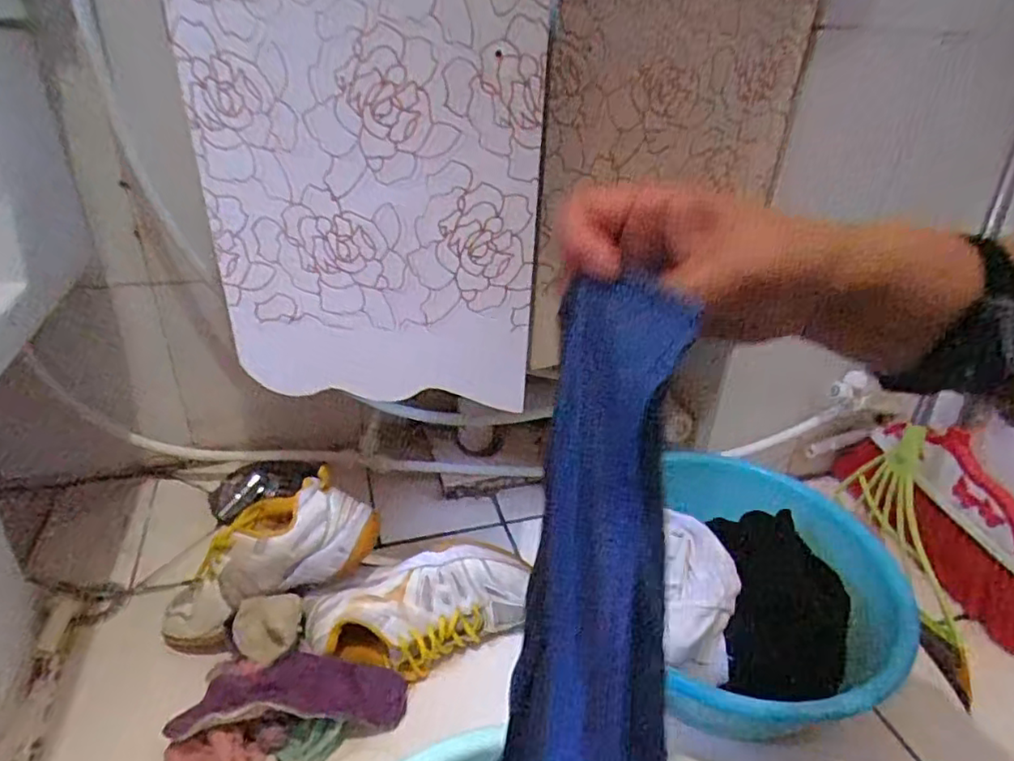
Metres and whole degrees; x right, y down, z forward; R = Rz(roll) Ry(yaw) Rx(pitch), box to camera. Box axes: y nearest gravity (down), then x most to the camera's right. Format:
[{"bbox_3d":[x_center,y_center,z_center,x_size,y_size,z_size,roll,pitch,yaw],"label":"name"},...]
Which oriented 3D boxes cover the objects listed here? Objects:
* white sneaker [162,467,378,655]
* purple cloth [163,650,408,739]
[{"bbox_3d":[-0.275,0.200,0.689,0.270,0.102,0.104,-33,33,7],"label":"white sneaker"},{"bbox_3d":[-0.209,0.317,0.613,0.224,0.051,0.071,9,28,-21],"label":"purple cloth"}]

